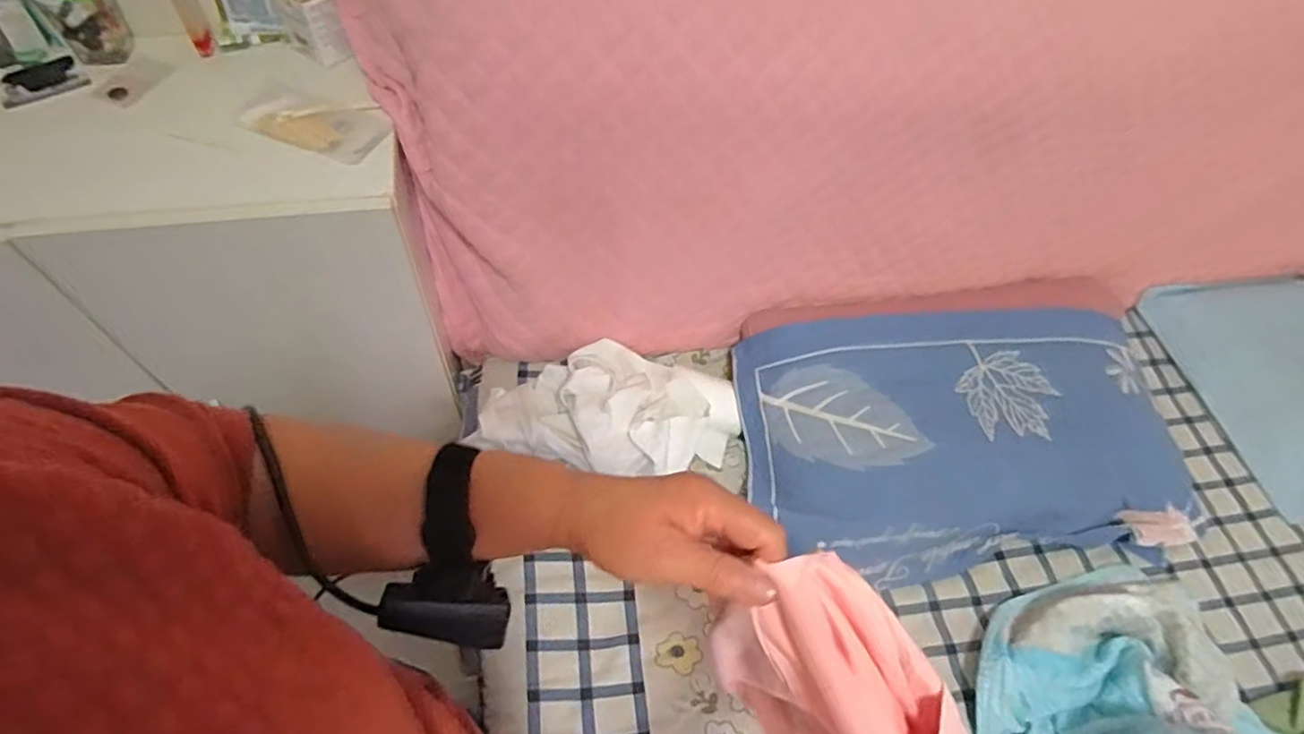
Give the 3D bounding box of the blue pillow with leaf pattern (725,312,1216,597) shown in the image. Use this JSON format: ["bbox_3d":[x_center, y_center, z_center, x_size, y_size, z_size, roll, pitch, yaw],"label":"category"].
[{"bbox_3d":[0.487,0.108,0.989,0.695,0.145,0.373,-3,58,-8],"label":"blue pillow with leaf pattern"}]

